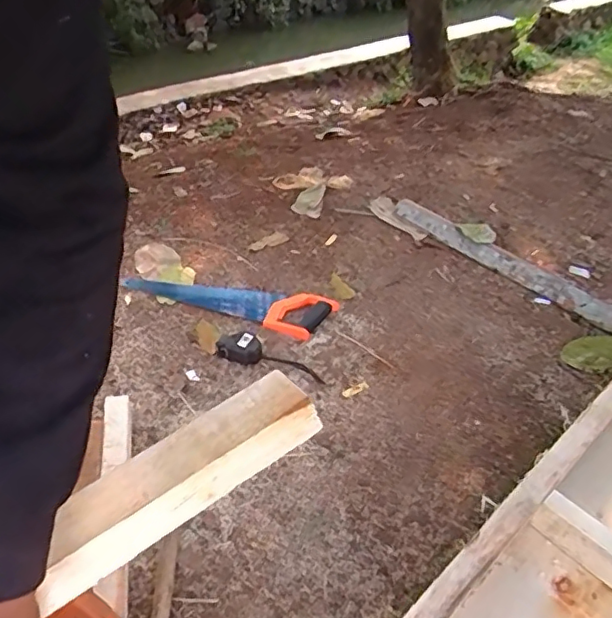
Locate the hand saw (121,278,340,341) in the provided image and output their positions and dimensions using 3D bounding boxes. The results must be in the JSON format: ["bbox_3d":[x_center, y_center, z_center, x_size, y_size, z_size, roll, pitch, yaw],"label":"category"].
[{"bbox_3d":[-0.164,-0.028,1.212,0.432,0.023,0.124,16,43,10],"label":"hand saw"}]

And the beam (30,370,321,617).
[{"bbox_3d":[-0.209,0.189,0.392,0.493,0.034,0.061,-31,53,-17],"label":"beam"}]

